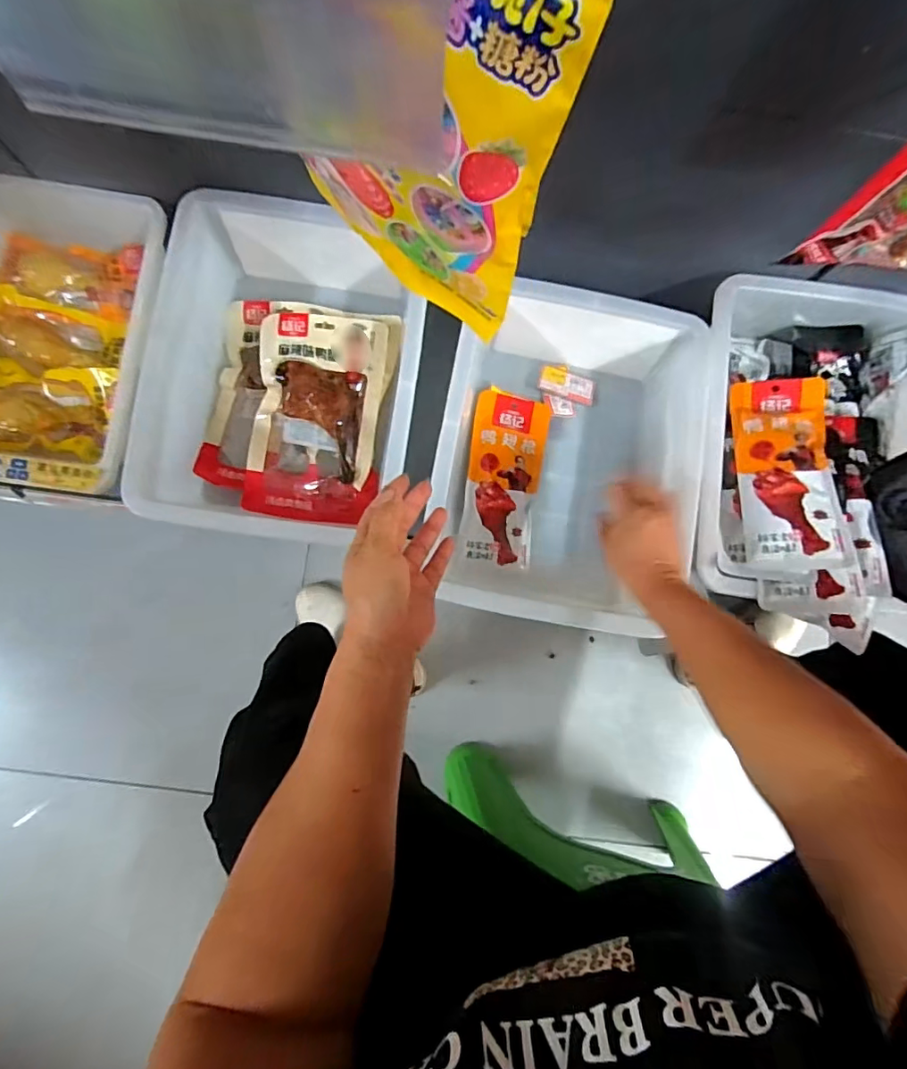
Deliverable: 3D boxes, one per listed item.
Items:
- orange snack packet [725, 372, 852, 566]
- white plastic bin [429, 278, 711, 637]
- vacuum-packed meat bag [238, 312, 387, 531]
[{"bbox_3d":[0.359,-0.072,0.552,0.092,0.021,0.221,-1,69,18],"label":"orange snack packet"},{"bbox_3d":[0.132,-0.123,0.604,0.271,0.127,0.332,10,85,-2],"label":"white plastic bin"},{"bbox_3d":[-0.161,-0.137,0.606,0.143,0.047,0.236,6,85,-2],"label":"vacuum-packed meat bag"}]

